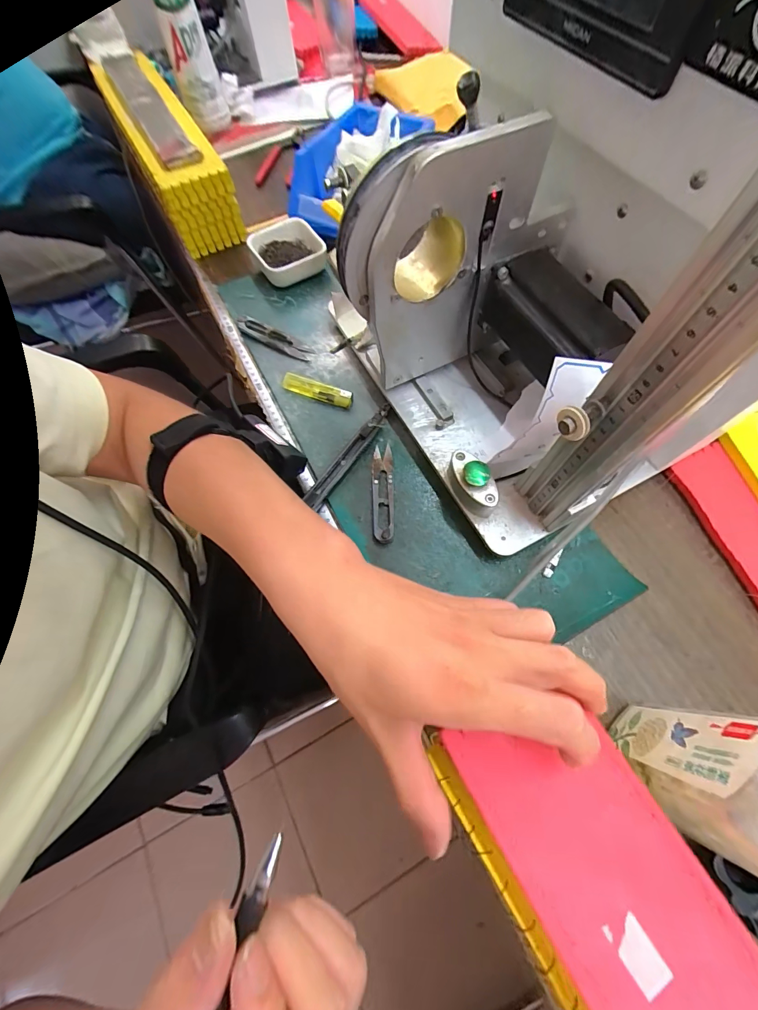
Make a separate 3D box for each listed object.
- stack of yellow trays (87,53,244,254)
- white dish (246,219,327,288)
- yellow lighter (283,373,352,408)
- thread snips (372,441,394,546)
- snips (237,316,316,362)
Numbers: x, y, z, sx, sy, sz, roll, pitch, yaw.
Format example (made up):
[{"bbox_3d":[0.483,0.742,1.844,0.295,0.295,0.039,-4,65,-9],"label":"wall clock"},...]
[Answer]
[{"bbox_3d":[-0.286,-0.480,0.519,0.083,0.102,0.289,-29,69,-9],"label":"stack of yellow trays"},{"bbox_3d":[-0.119,-0.326,0.481,0.080,0.032,0.102,-29,69,-9],"label":"white dish"},{"bbox_3d":[-0.067,-0.124,0.407,0.080,0.011,0.017,18,69,10],"label":"yellow lighter"},{"bbox_3d":[0.003,-0.013,0.358,0.020,0.010,0.102,-1,67,2],"label":"thread snips"},{"bbox_3d":[-0.122,-0.196,0.439,0.102,0.013,0.021,28,71,13],"label":"snips"}]

